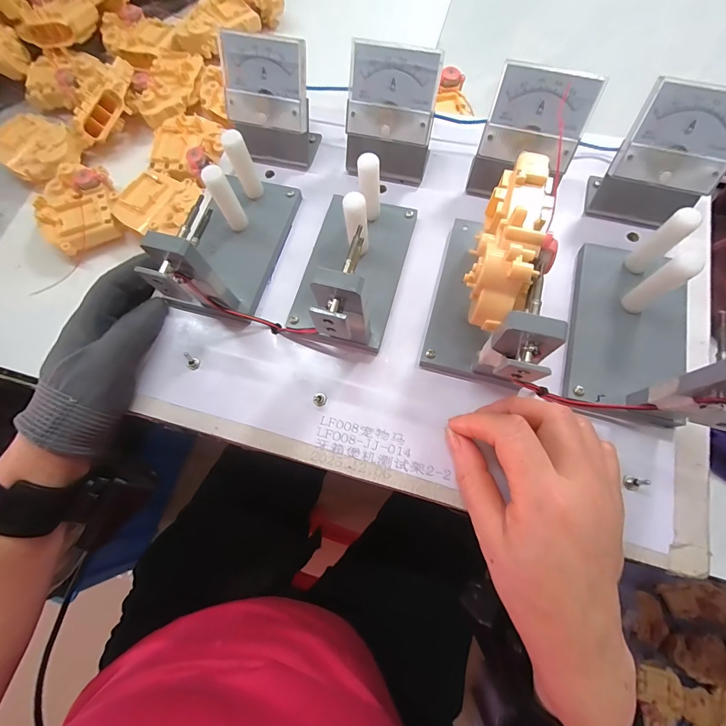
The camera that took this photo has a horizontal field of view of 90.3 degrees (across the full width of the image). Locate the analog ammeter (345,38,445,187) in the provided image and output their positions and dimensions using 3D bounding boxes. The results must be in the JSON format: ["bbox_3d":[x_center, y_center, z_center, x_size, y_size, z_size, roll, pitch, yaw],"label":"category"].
[{"bbox_3d":[0.020,-0.185,0.271,0.066,0.069,0.048,7,73,5],"label":"analog ammeter"}]

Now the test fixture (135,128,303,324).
[{"bbox_3d":[-0.098,-0.098,0.249,0.064,0.079,0.118,14,77,3],"label":"test fixture"}]

